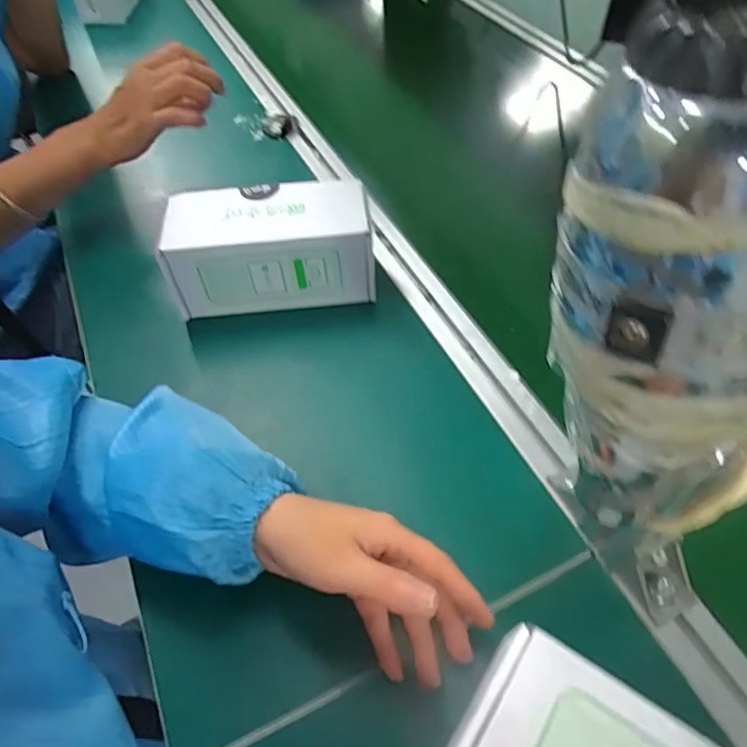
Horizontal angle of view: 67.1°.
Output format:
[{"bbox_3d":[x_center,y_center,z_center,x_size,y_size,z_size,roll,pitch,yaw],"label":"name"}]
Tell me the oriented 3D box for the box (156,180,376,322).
[{"bbox_3d":[-0.096,-0.118,0.533,0.182,0.098,0.079,-7,52,-3],"label":"box"}]

